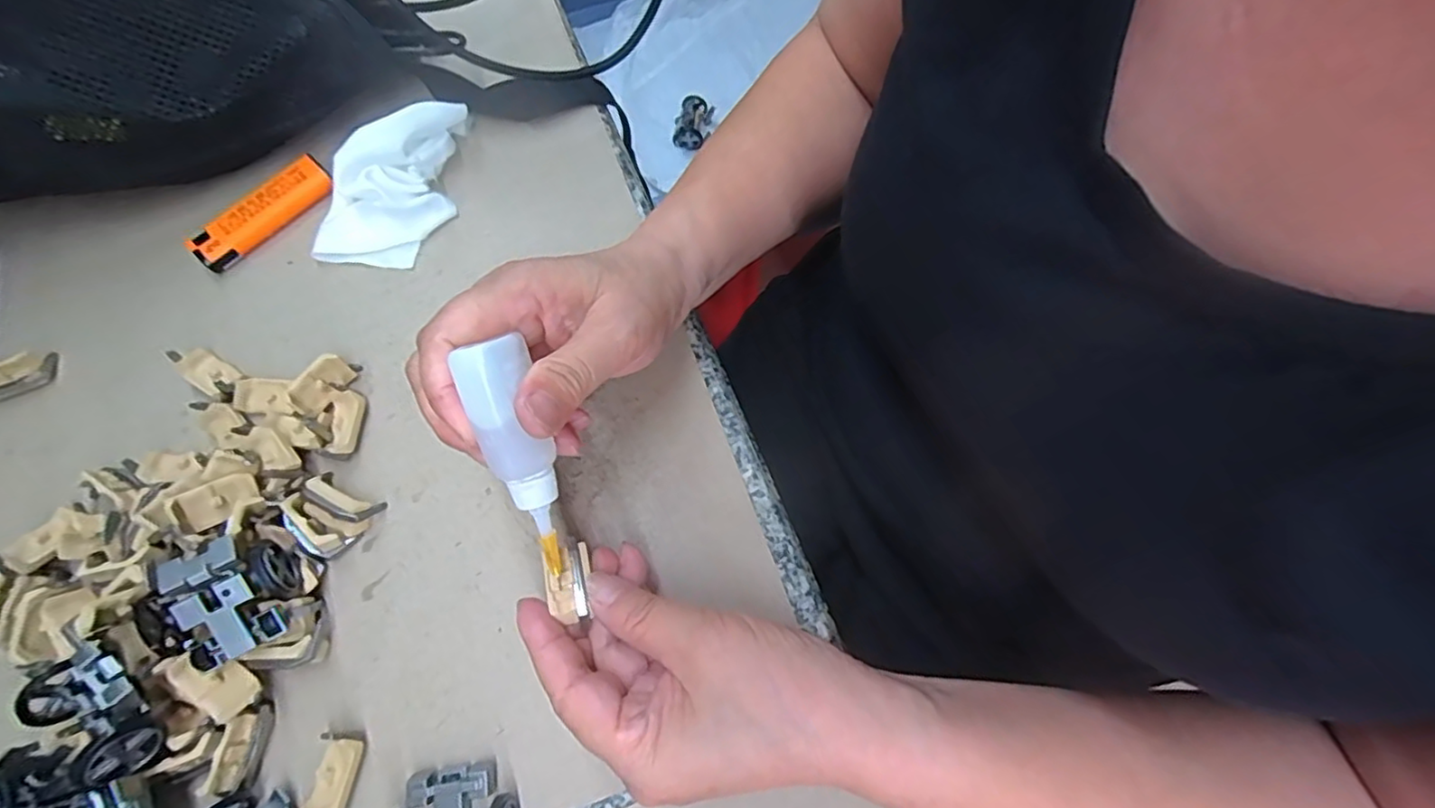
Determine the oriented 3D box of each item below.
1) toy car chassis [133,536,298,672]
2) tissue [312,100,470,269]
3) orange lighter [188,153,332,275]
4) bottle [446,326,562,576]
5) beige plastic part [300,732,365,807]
[{"bbox_3d":[-0.202,0.081,0.254,0.051,0.024,0.045,-33,95,-11],"label":"toy car chassis"},{"bbox_3d":[-0.173,-0.122,0.336,0.054,0.034,0.106,22,73,10],"label":"tissue"},{"bbox_3d":[-0.255,-0.107,0.350,0.080,0.013,0.024,-43,74,-12],"label":"orange lighter"},{"bbox_3d":[-0.069,0.021,0.224,0.019,0.020,0.089,-13,113,-2],"label":"bottle"},{"bbox_3d":[-0.155,0.150,0.250,0.017,0.015,0.033,10,71,6],"label":"beige plastic part"}]

